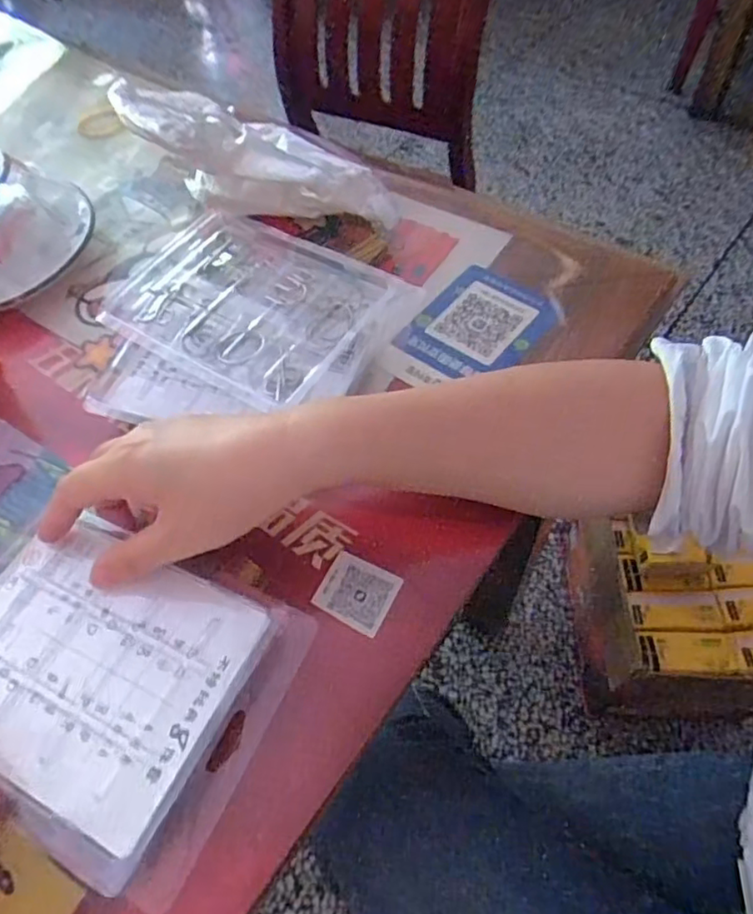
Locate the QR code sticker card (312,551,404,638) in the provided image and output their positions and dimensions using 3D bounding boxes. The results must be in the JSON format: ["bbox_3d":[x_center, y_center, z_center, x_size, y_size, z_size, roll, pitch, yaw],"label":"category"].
[{"bbox_3d":[-0.010,0.072,0.326,0.040,0.004,0.034,26,63,19],"label":"QR code sticker card"}]

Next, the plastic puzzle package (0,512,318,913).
[{"bbox_3d":[-0.137,0.101,0.295,0.178,0.020,0.126,20,61,16],"label":"plastic puzzle package"}]

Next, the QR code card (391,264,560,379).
[{"bbox_3d":[0.072,-0.094,0.428,0.080,0.006,0.102,33,65,22],"label":"QR code card"}]

